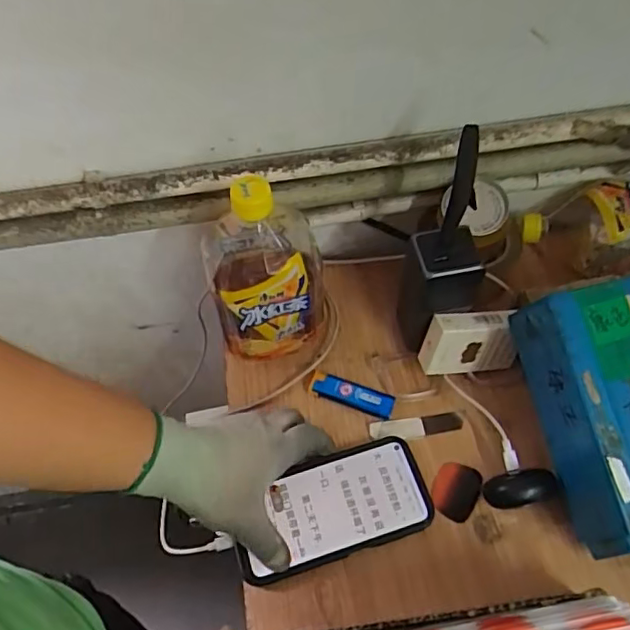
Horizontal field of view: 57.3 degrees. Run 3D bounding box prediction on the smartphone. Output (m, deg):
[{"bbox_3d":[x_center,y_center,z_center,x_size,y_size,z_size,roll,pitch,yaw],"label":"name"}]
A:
[{"bbox_3d":[0.013,0.163,0.488,0.162,0.009,0.080,-16,60,-7],"label":"smartphone"}]

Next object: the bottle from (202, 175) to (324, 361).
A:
[{"bbox_3d":[-0.043,-0.042,0.499,0.094,0.198,0.088,-13,59,-5],"label":"bottle"}]

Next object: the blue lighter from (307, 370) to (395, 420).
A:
[{"bbox_3d":[0.034,0.075,0.541,0.081,0.011,0.023,17,61,12],"label":"blue lighter"}]

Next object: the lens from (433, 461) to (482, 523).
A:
[{"bbox_3d":[0.122,0.151,0.497,0.037,0.004,0.049,19,62,13],"label":"lens"}]

